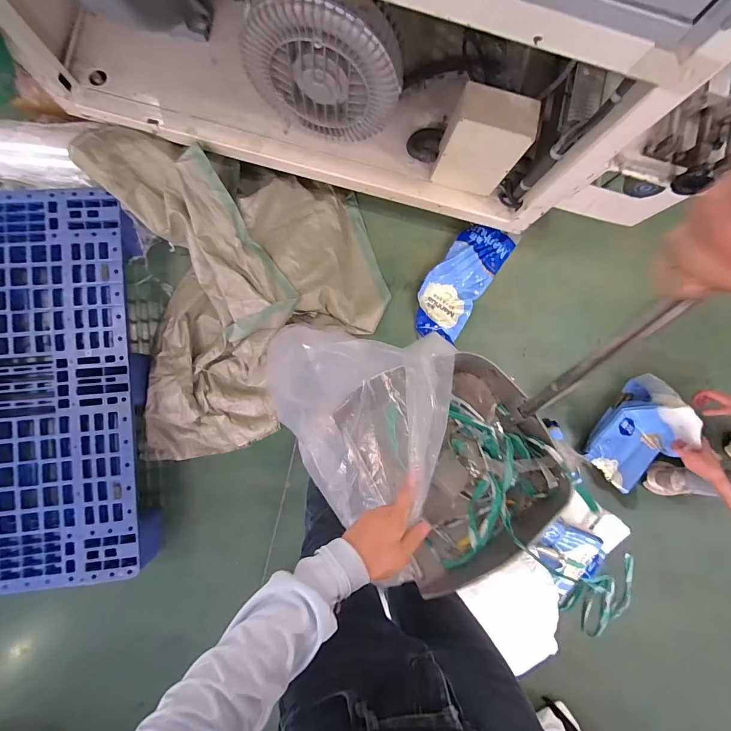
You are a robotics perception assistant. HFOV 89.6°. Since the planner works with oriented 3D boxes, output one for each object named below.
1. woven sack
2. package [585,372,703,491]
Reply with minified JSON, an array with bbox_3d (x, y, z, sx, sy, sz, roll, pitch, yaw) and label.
[{"bbox_3d":[-0.327,-0.204,1.110,0.755,0.212,0.885,-8,88,-5],"label":"woven sack"},{"bbox_3d":[0.911,0.229,1.179,0.200,0.208,0.354,34,85,-2],"label":"package"}]

